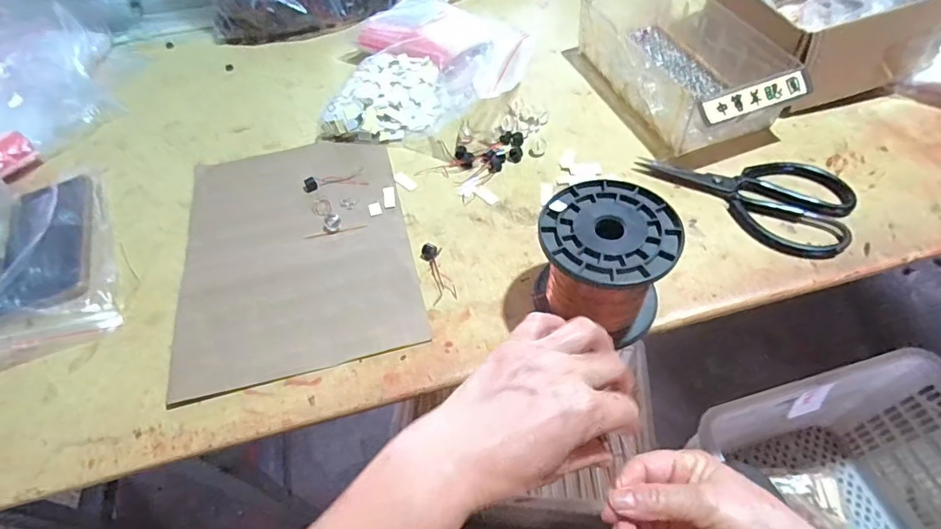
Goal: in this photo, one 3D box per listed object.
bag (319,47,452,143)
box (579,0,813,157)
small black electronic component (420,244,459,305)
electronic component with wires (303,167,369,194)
[{"bbox_3d":[-0.090,-0.193,0.574,0.127,0.033,0.119,8,55,10],"label":"bag"},{"bbox_3d":[0.223,-0.231,0.556,0.134,0.063,0.263,-19,55,-10],"label":"box"},{"bbox_3d":[-0.029,0.006,0.442,0.020,0.008,0.060,-16,54,-7],"label":"small black electronic component"},{"bbox_3d":[-0.141,-0.087,0.522,0.064,0.009,0.026,-13,56,-5],"label":"electronic component with wires"}]

